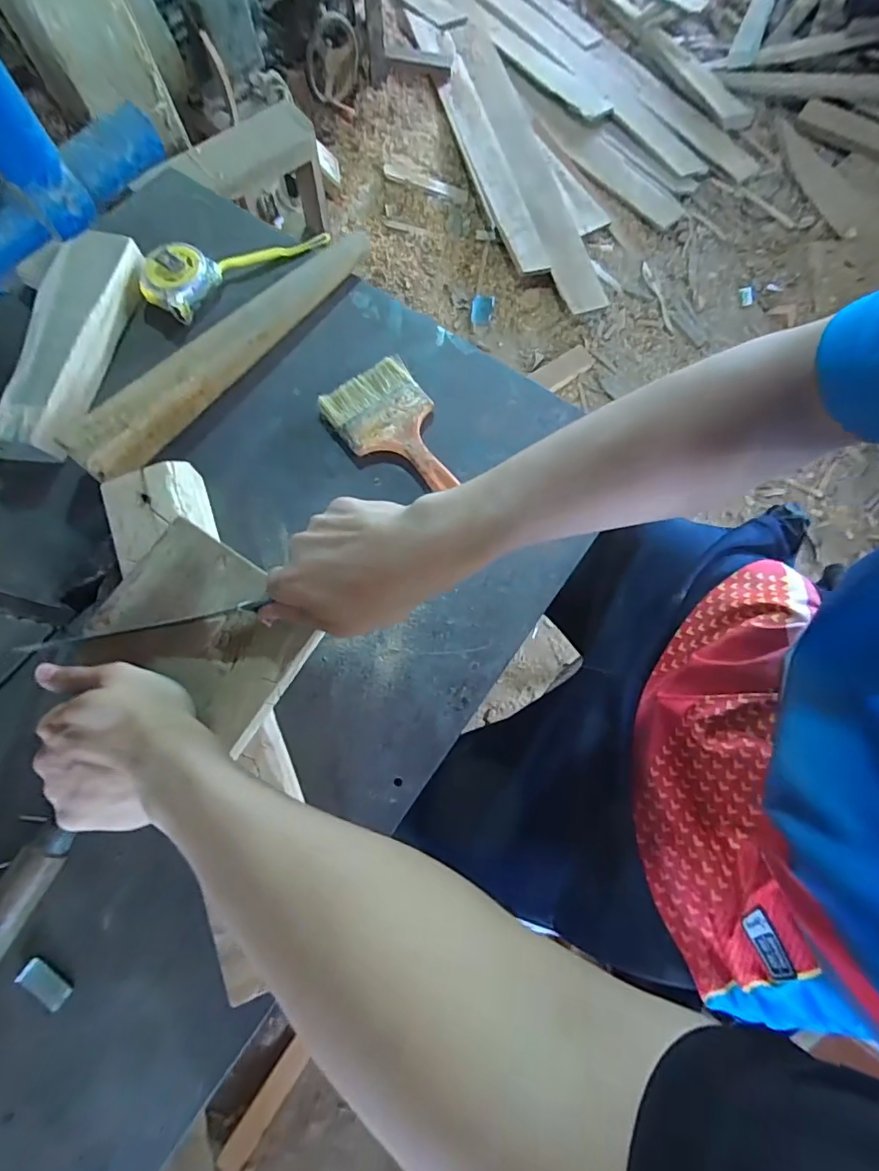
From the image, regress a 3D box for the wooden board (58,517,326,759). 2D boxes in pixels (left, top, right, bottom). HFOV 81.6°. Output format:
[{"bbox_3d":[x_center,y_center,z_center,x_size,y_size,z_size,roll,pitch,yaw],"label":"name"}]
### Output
[{"bbox_3d":[-0.172,0.029,0.367,0.152,0.017,0.116,29,74,8],"label":"wooden board"}]

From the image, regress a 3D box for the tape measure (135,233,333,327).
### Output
[{"bbox_3d":[-0.215,-0.346,0.534,0.197,0.036,0.064,-35,76,-11],"label":"tape measure"}]

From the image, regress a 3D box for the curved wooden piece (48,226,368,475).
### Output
[{"bbox_3d":[-0.198,-0.238,0.491,0.047,0.047,0.357,35,75,10],"label":"curved wooden piece"}]

